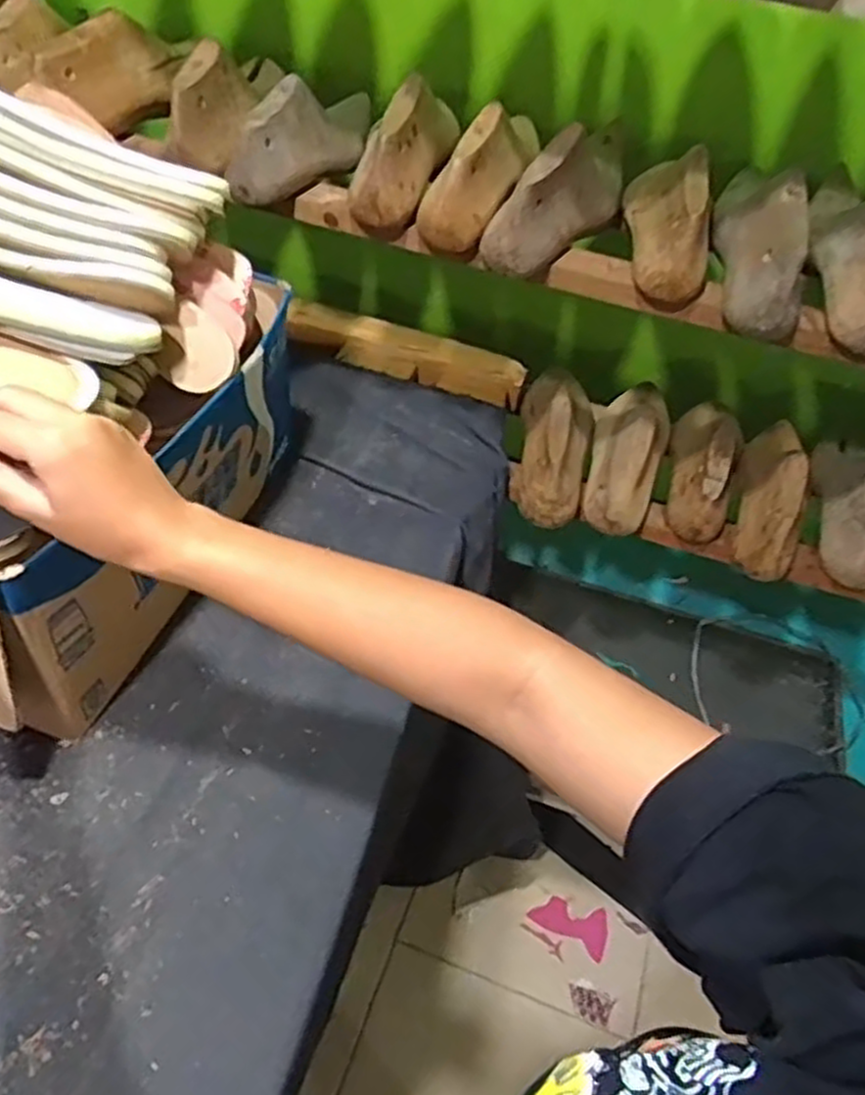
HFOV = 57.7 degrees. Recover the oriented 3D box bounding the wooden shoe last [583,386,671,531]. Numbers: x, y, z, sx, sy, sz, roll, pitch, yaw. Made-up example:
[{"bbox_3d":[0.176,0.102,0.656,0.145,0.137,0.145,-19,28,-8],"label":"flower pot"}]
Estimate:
[{"bbox_3d":[0.213,-0.120,0.832,0.072,0.067,0.254,16,47,8],"label":"wooden shoe last"}]

